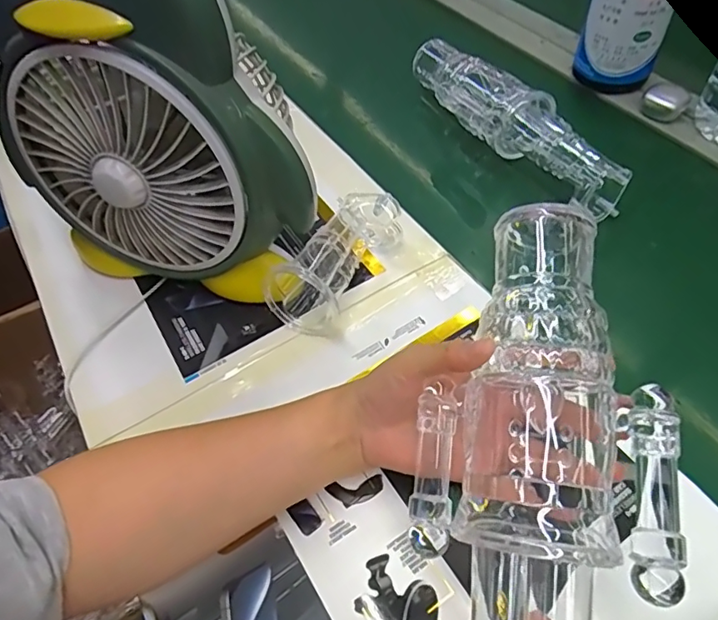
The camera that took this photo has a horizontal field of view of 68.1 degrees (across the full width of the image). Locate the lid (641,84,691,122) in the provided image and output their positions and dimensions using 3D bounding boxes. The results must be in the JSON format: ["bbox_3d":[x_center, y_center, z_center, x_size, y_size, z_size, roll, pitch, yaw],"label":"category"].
[{"bbox_3d":[0.336,-0.226,0.583,0.041,0.025,0.031,30,61,23],"label":"lid"}]

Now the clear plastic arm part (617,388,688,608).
[{"bbox_3d":[0.139,0.085,0.251,0.022,0.014,0.094,5,74,7],"label":"clear plastic arm part"}]

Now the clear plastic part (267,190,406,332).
[{"bbox_3d":[-0.019,-0.047,0.451,0.051,0.064,0.132,28,60,22],"label":"clear plastic part"}]

